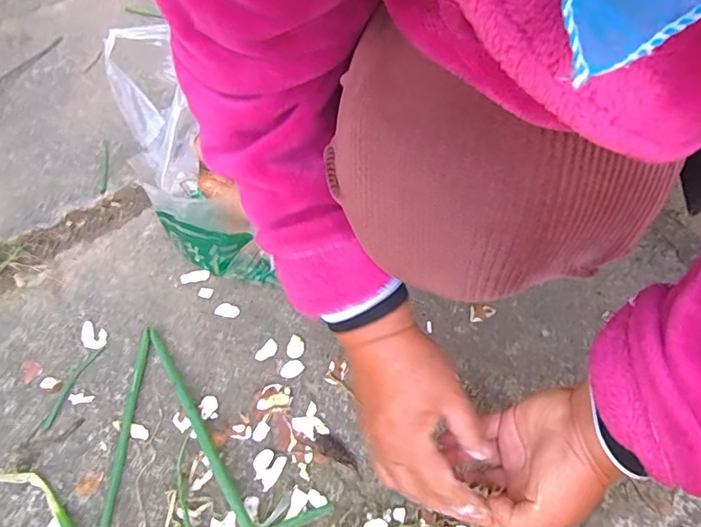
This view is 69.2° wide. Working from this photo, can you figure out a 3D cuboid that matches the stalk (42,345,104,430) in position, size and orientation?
[{"bbox_3d":[-0.293,0.128,0.534,0.012,0.005,0.093,18,62,14],"label":"stalk"}]

